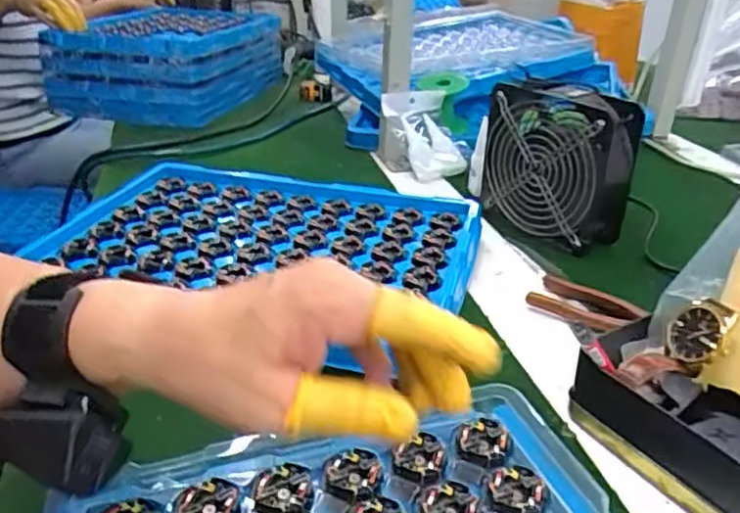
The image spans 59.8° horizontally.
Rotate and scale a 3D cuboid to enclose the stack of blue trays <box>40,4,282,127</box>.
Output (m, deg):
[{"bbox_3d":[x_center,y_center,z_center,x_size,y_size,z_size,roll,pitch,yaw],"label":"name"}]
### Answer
[{"bbox_3d":[-0.345,-0.357,1.160,0.278,0.125,0.382,6,27,12],"label":"stack of blue trays"}]

